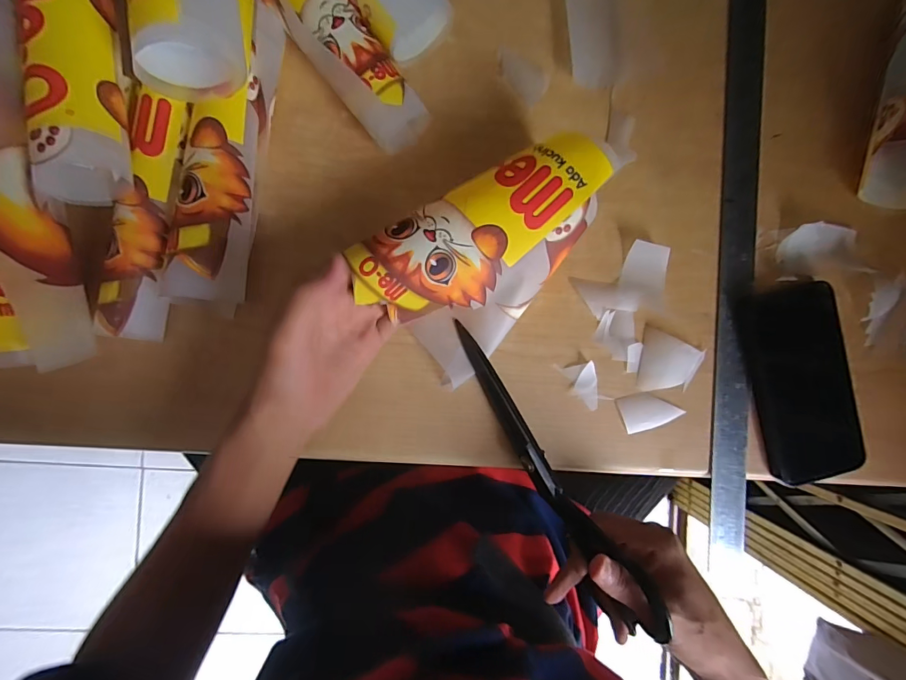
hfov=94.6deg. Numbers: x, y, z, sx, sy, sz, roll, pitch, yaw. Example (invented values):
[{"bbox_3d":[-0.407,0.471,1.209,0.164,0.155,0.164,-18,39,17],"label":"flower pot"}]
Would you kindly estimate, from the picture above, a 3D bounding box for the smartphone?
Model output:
[{"bbox_3d":[0.282,0.034,0.338,0.078,0.010,0.155,-15,91,-3],"label":"smartphone"}]

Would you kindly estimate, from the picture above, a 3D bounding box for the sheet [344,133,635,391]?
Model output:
[{"bbox_3d":[0.028,-0.066,0.298,0.178,0.055,0.111,-43,93,-2],"label":"sheet"}]

